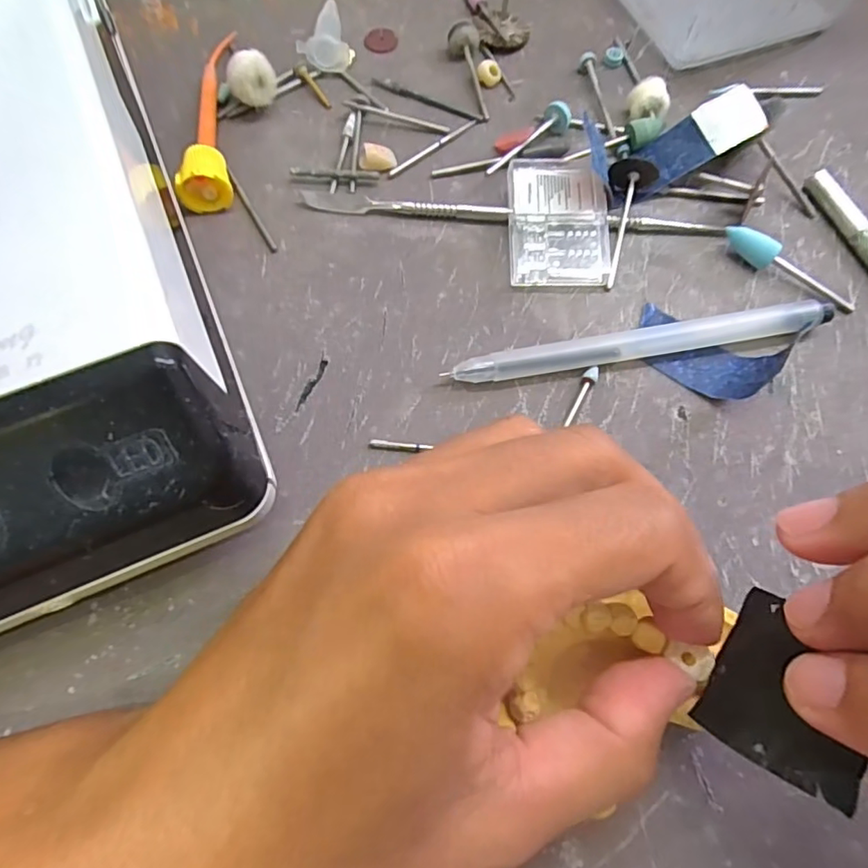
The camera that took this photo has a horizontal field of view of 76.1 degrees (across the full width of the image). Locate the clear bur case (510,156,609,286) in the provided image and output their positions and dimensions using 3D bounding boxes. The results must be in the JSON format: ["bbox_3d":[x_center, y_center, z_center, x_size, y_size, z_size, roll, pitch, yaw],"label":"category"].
[{"bbox_3d":[0.043,-0.074,0.195,0.033,0.012,0.045,0,70,-1],"label":"clear bur case"}]

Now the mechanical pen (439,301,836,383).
[{"bbox_3d":[0.066,-0.030,0.180,0.122,0.010,0.011,-9,71,-4],"label":"mechanical pen"}]

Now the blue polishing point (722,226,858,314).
[{"bbox_3d":[0.123,-0.057,0.191,0.049,0.010,0.007,34,73,11],"label":"blue polishing point"}]

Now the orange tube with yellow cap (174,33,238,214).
[{"bbox_3d":[-0.083,-0.121,0.207,0.016,0.016,0.085,-5,70,-3],"label":"orange tube with yellow cap"}]

